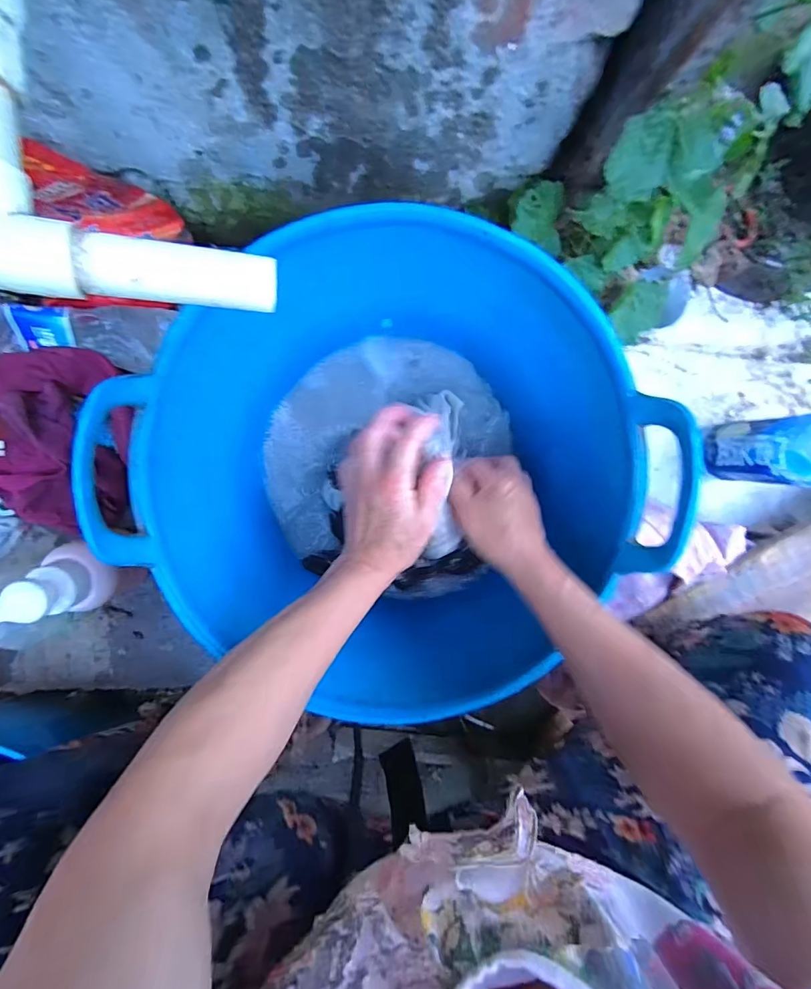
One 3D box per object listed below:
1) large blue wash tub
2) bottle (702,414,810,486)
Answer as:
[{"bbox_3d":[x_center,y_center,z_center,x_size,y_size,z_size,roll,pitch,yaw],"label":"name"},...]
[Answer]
[{"bbox_3d":[-0.009,-0.018,0.406,0.394,0.190,0.366,-39,97,1],"label":"large blue wash tub"},{"bbox_3d":[0.393,-0.043,0.445,0.055,0.189,0.071,-2,96,-3],"label":"bottle"}]

